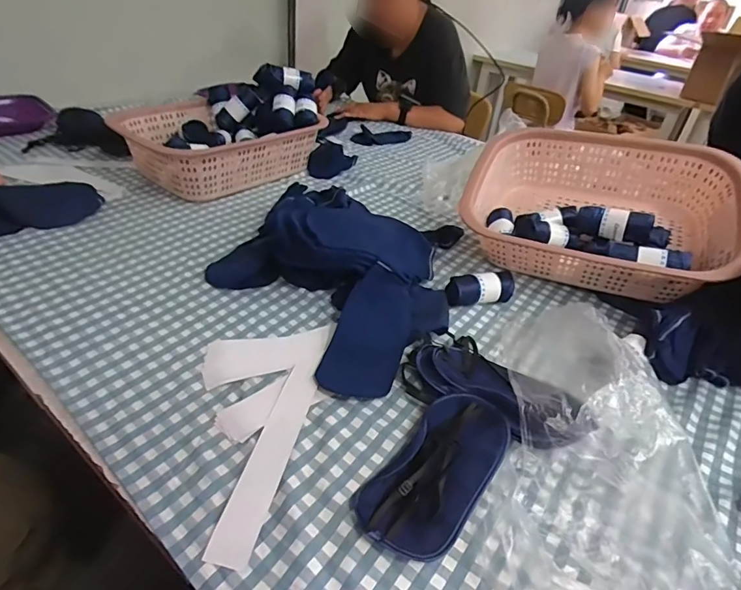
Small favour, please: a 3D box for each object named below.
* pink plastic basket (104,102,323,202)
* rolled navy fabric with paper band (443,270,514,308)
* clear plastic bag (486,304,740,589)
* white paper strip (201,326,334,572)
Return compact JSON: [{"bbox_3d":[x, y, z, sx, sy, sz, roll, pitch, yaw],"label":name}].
[{"bbox_3d":[-0.305,-0.293,0.912,0.290,0.101,0.311,24,40,22],"label":"pink plastic basket"},{"bbox_3d":[0.153,-0.007,0.643,0.097,0.045,0.039,-5,38,-16],"label":"rolled navy fabric with paper band"},{"bbox_3d":[0.226,0.134,0.445,0.181,0.064,0.418,14,37,10],"label":"clear plastic bag"},{"bbox_3d":[-0.084,0.125,0.456,0.034,0.004,0.277,11,37,6],"label":"white paper strip"}]

